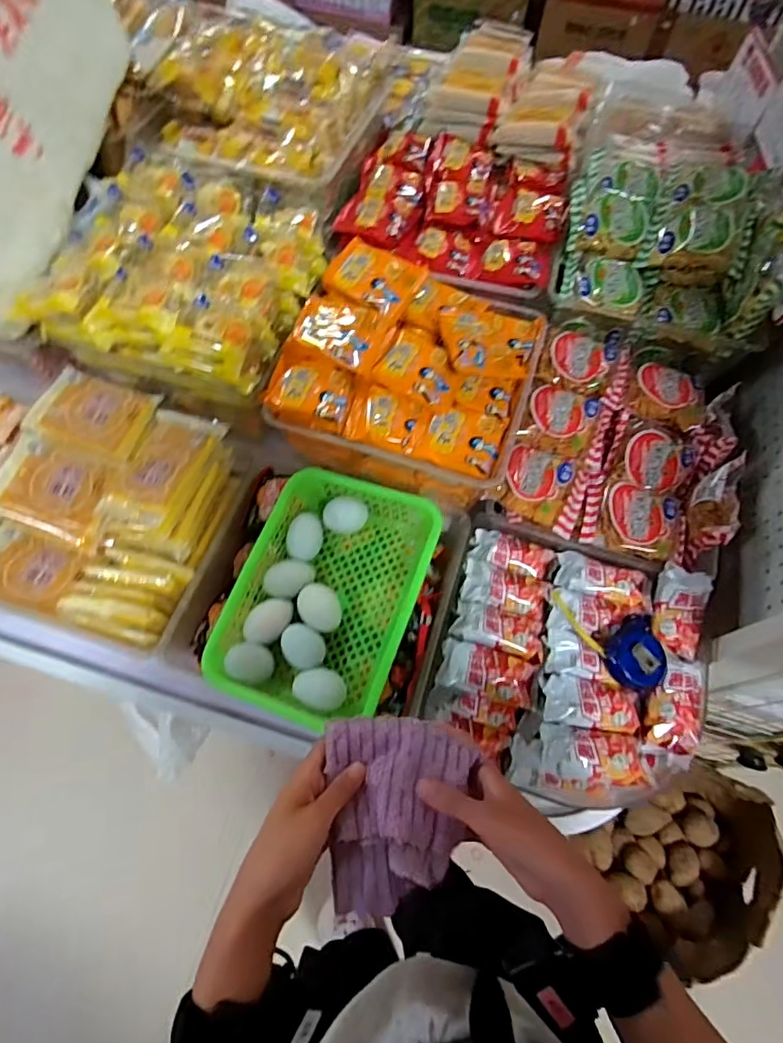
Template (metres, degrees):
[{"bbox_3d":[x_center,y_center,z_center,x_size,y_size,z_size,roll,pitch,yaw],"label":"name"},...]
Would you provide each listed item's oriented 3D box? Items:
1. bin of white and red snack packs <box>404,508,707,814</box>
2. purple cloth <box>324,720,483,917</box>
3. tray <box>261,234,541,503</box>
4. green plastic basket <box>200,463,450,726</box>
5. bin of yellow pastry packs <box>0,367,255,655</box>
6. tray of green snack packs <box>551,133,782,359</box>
[{"bbox_3d":[0.203,0.156,0.611,0.295,0.088,0.289,18,65,6],"label":"bin of white and red snack packs"},{"bbox_3d":[0.009,0.210,0.379,0.107,0.030,0.124,-4,65,-5],"label":"purple cloth"},{"bbox_3d":[0.024,-0.199,0.675,0.305,0.112,0.307,15,65,4],"label":"tray"},{"bbox_3d":[-0.076,0.079,0.595,0.206,0.069,0.279,20,65,7],"label":"green plastic basket"},{"bbox_3d":[-0.355,-0.022,0.647,0.296,0.093,0.293,18,65,6],"label":"bin of yellow pastry packs"},{"bbox_3d":[0.398,-0.410,0.750,0.281,0.114,0.299,13,65,3],"label":"tray of green snack packs"}]

